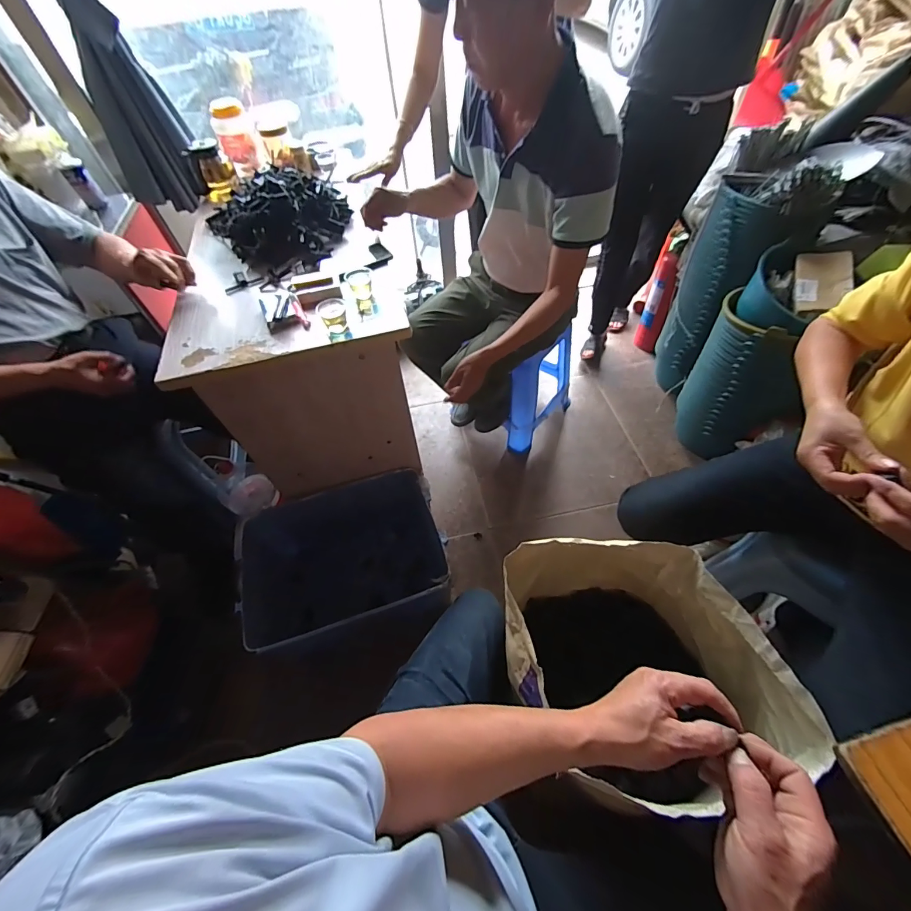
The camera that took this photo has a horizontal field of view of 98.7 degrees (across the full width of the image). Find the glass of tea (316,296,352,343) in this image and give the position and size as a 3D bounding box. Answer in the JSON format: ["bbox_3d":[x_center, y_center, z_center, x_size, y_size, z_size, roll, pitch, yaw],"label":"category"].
[{"bbox_3d":[-0.227,-0.255,0.738,0.056,0.051,0.064,-23,58,-12],"label":"glass of tea"}]

